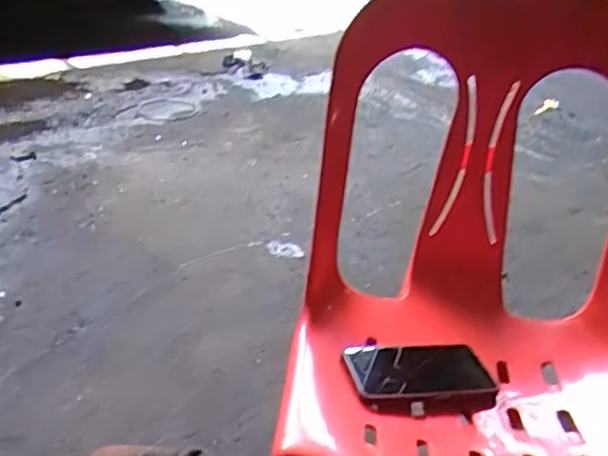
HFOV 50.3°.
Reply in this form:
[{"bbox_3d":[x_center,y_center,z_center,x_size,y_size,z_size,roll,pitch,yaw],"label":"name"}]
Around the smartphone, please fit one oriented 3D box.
[{"bbox_3d":[0.128,0.159,0.713,0.172,0.015,0.080,3,33,-24],"label":"smartphone"}]

